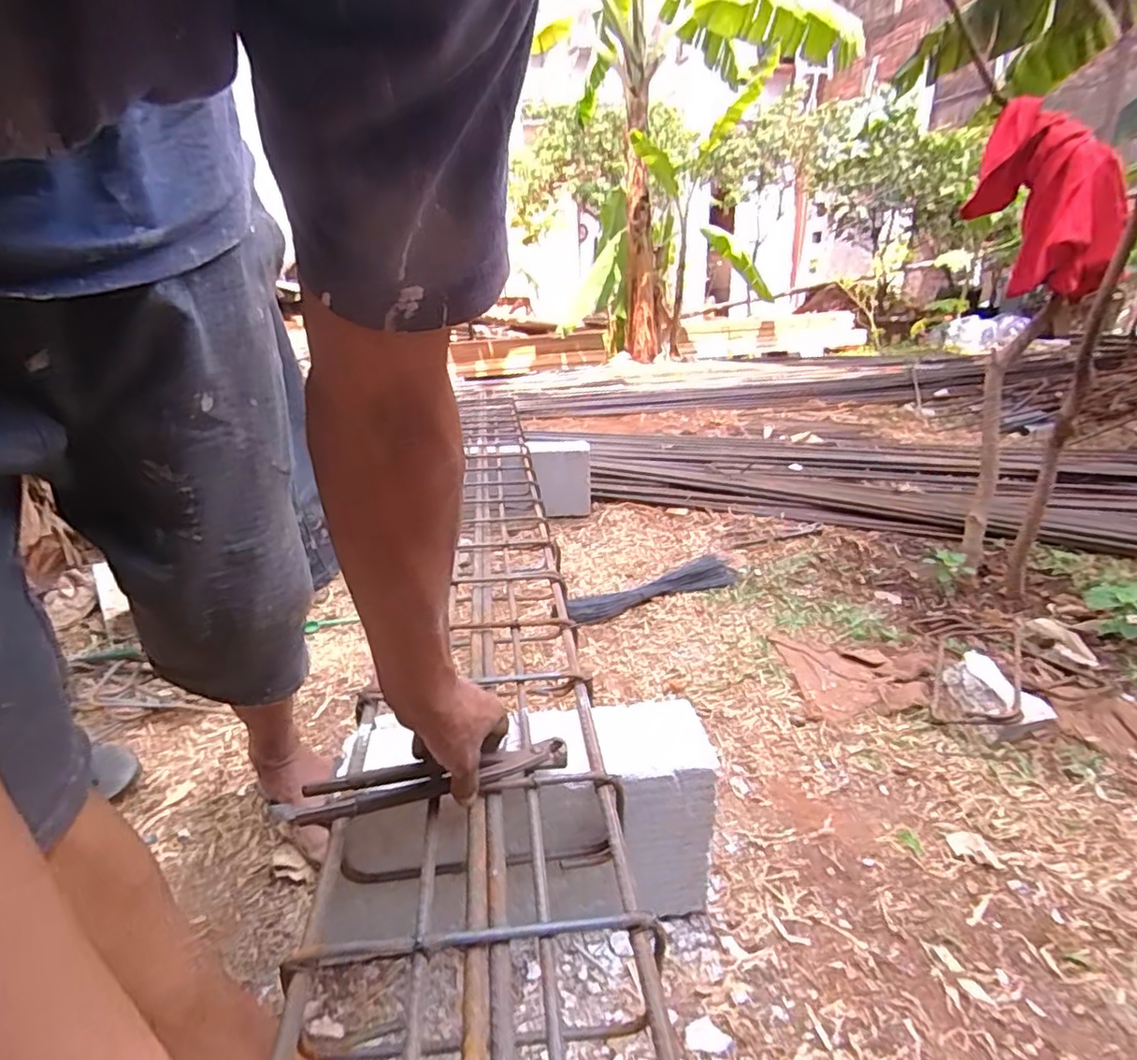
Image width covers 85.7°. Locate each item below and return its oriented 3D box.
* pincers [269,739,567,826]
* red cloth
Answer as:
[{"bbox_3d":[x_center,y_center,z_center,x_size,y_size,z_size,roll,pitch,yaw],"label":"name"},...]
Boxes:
[{"bbox_3d":[-0.118,0.210,0.515,0.237,0.021,0.042,-6,20,-18],"label":"pincers"},{"bbox_3d":[0.857,-0.563,1.106,0.190,0.355,0.198,-2,-21,0],"label":"red cloth"}]

